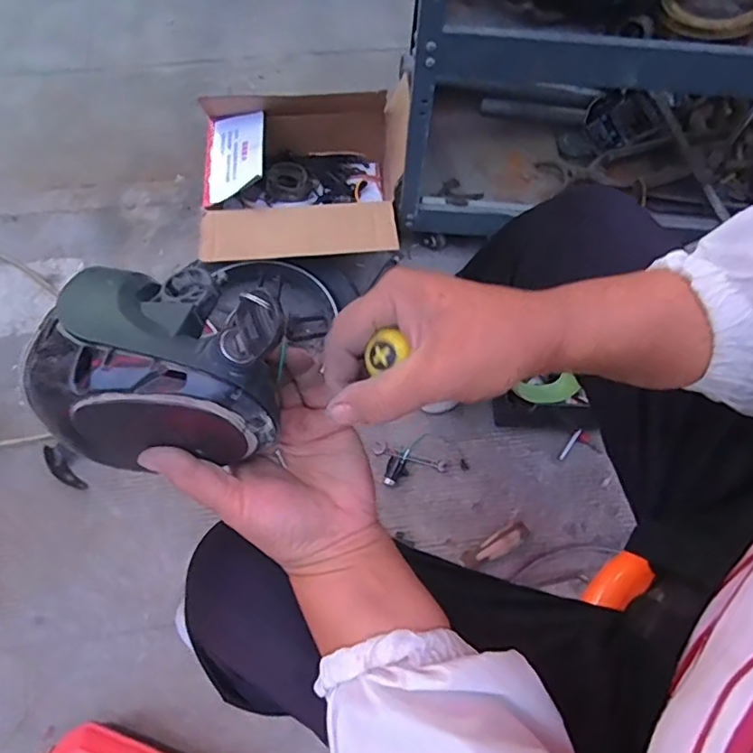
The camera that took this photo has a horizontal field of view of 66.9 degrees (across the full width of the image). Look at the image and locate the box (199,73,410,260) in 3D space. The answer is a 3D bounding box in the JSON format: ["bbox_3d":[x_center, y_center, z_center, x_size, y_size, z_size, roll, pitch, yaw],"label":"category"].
[{"bbox_3d":[-0.130,-0.323,1.032,0.342,0.201,0.313,-6,66,-4],"label":"box"}]

